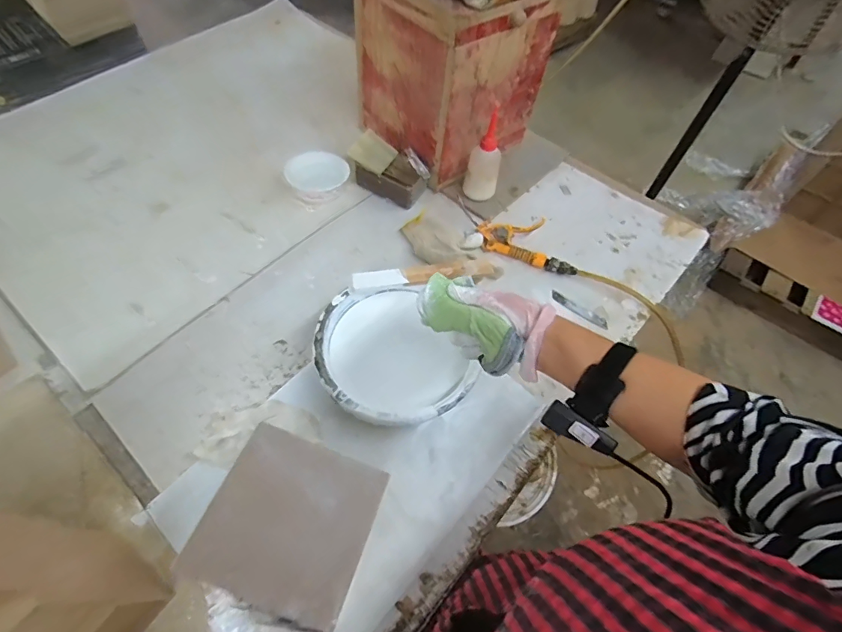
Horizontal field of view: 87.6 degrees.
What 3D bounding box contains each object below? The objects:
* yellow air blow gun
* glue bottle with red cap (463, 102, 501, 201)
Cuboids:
[{"bbox_3d":[0.195,-0.134,0.792,0.177,0.030,0.095,18,60,9],"label":"yellow air blow gun"},{"bbox_3d":[0.114,-0.281,0.794,0.061,0.154,0.048,10,59,4],"label":"glue bottle with red cap"}]

